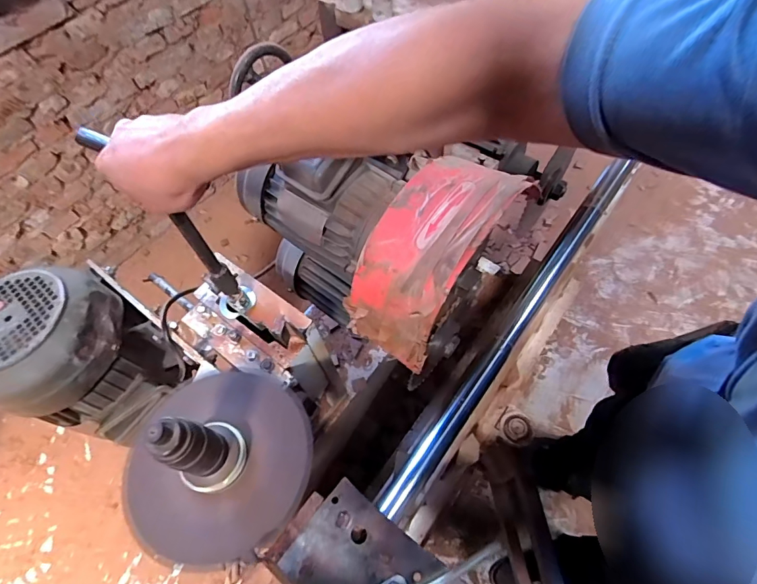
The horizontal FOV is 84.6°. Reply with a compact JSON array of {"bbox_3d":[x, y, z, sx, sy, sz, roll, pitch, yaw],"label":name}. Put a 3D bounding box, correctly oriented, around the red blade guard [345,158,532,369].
[{"bbox_3d":[0.054,-0.046,0.440,0.105,0.075,0.241,32,95,20],"label":"red blade guard"}]

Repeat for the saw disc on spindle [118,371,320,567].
[{"bbox_3d":[-0.197,0.184,0.485,0.190,0.162,0.230,7,60,7],"label":"saw disc on spindle"}]

